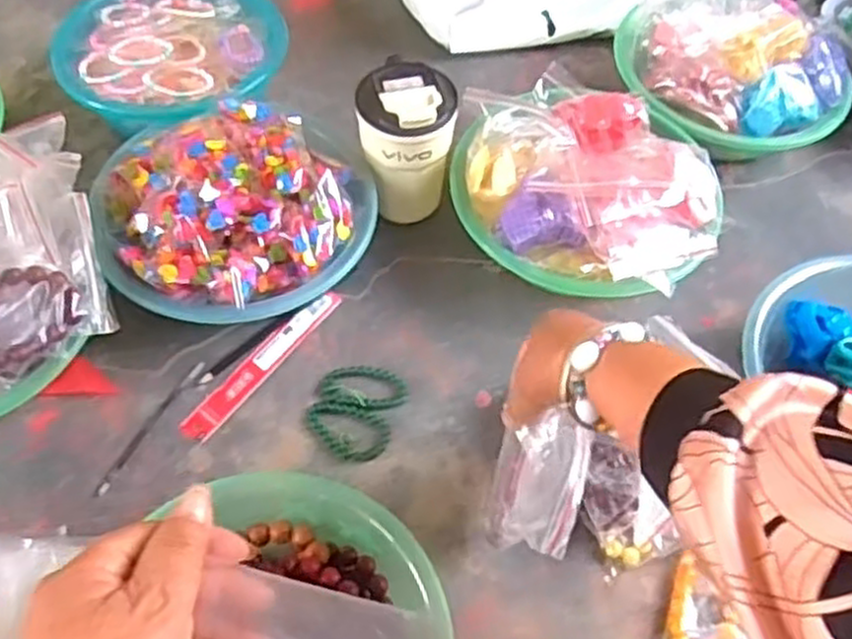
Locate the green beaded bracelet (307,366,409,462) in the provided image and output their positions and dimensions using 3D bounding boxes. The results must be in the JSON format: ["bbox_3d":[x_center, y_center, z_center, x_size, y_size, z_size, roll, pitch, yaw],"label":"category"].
[{"bbox_3d":[-0.058,0.073,0.645,0.073,0.007,0.084,19,57,11],"label":"green beaded bracelet"}]

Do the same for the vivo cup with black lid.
[{"bbox_3d":[-0.018,-0.157,0.706,0.082,0.126,0.087,1,56,-1],"label":"vivo cup with black lid"}]

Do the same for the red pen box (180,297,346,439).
[{"bbox_3d":[-0.137,0.035,0.664,0.026,0.009,0.170,33,61,19],"label":"red pen box"}]

